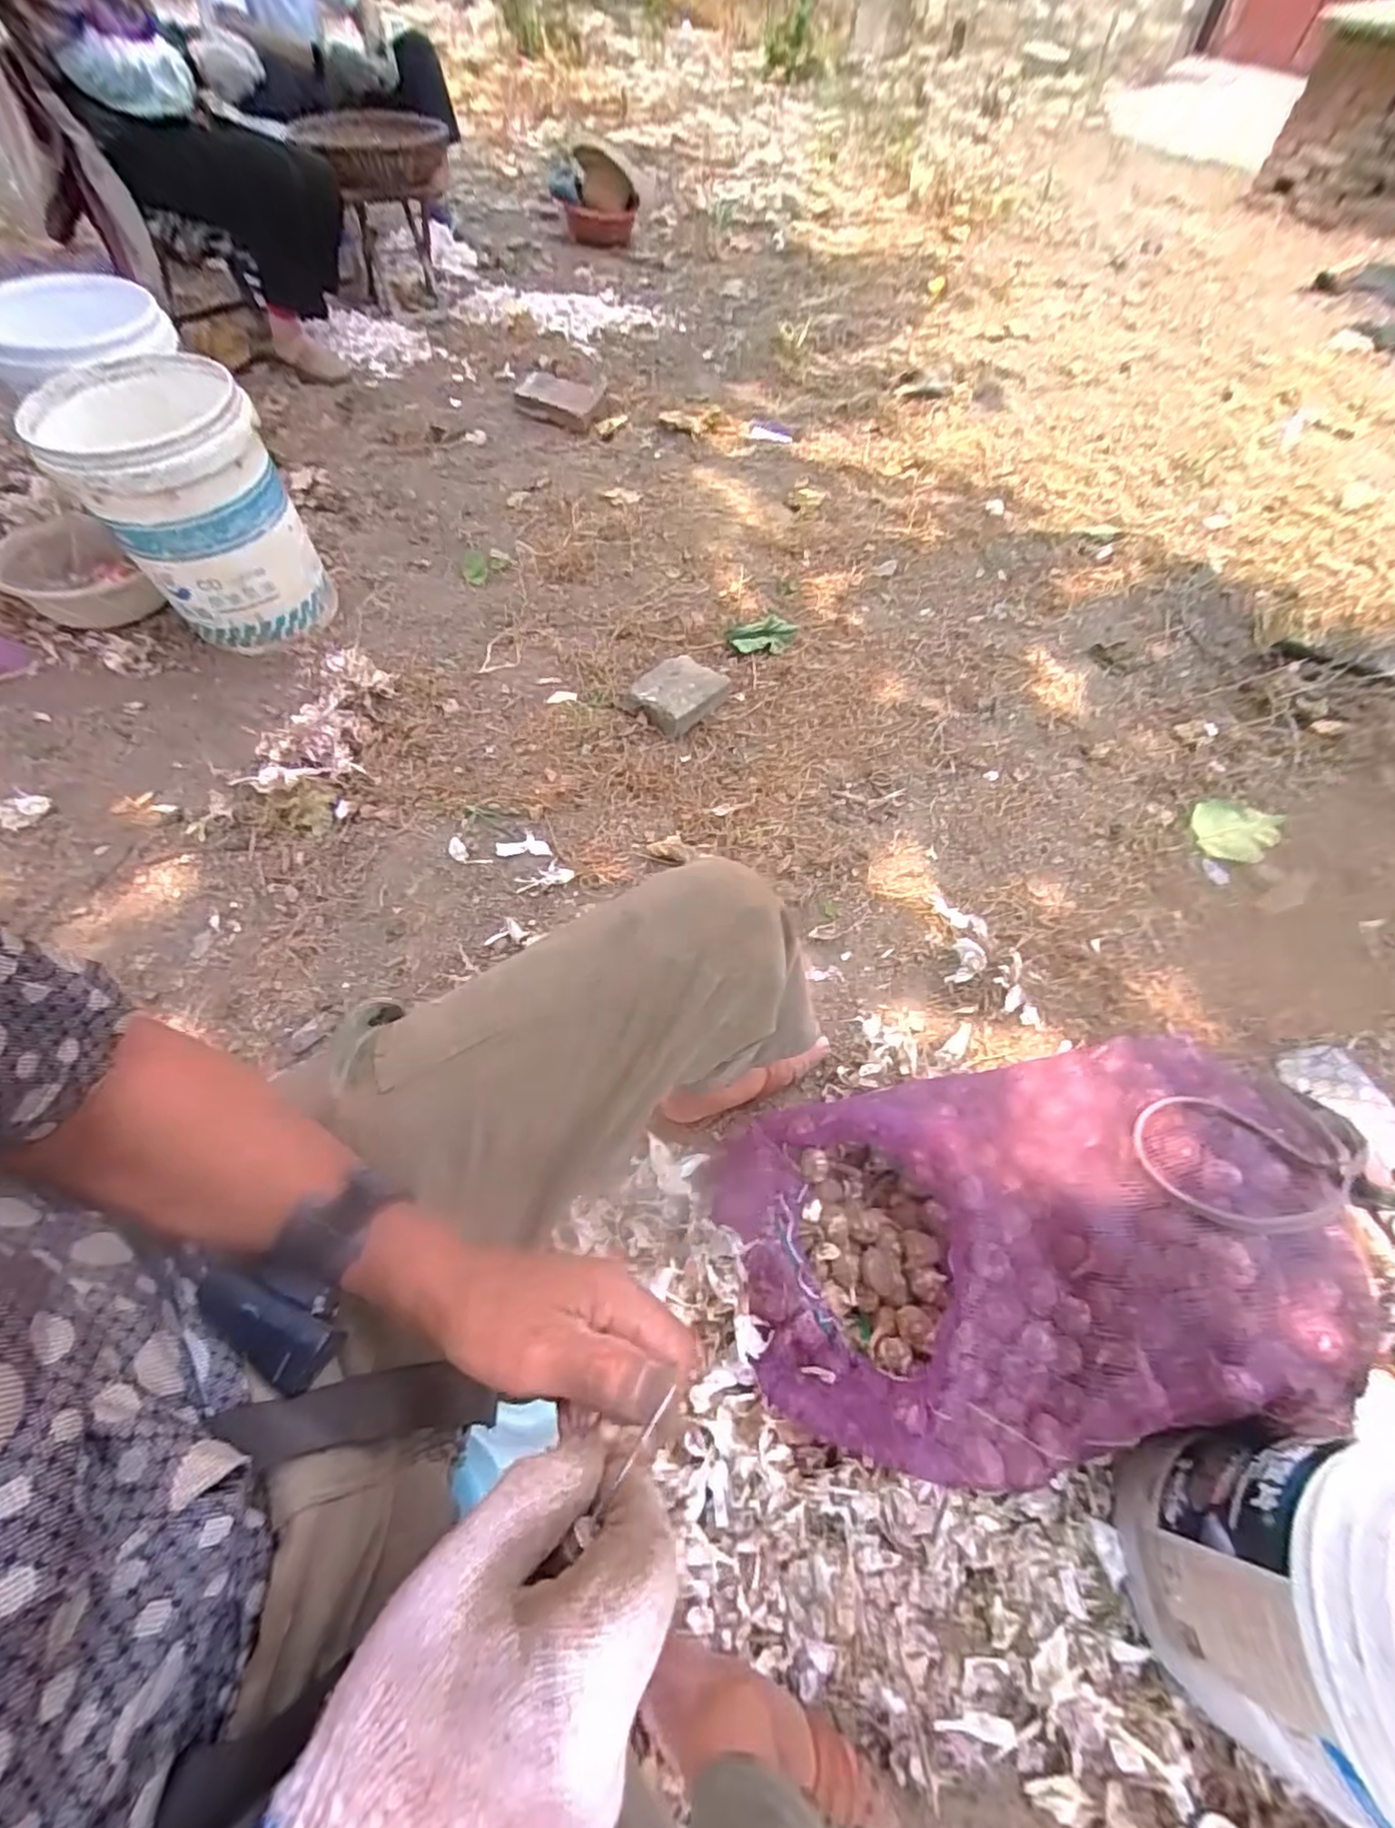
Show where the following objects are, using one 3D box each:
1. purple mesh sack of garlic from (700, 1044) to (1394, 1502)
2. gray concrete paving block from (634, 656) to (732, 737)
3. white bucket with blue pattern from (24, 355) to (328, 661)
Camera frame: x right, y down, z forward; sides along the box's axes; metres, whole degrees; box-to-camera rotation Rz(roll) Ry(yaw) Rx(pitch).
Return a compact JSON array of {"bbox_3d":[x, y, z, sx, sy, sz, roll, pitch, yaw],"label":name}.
[{"bbox_3d":[0.352,0.351,0.700,0.581,0.202,0.372,-6,60,-7],"label":"purple mesh sack of garlic"},{"bbox_3d":[-0.031,-0.411,1.195,0.125,0.053,0.164,33,63,15],"label":"gray concrete paving block"},{"bbox_3d":[-0.861,-0.683,1.124,0.287,0.356,0.317,-35,67,-21],"label":"white bucket with blue pattern"}]

